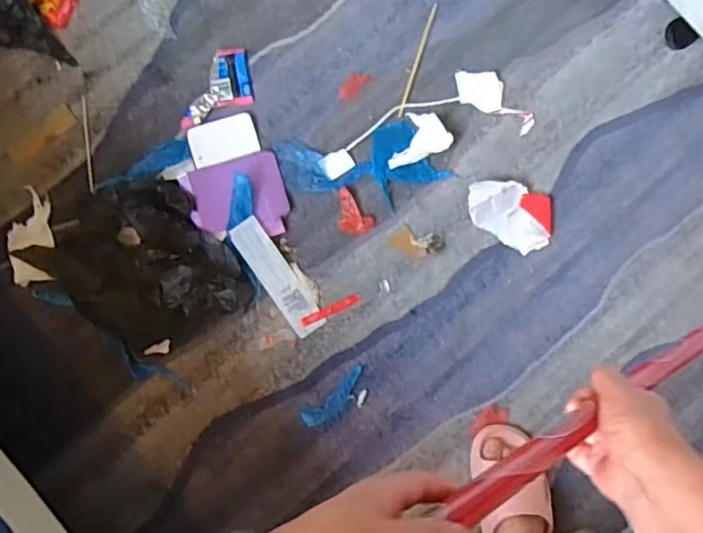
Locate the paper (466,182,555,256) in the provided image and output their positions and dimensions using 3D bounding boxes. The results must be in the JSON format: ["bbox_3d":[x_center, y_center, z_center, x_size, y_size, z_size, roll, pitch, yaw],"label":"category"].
[{"bbox_3d":[0.239,-0.081,0.895,0.137,0.035,0.088,25,86,1],"label":"paper"}]

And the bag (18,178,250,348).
[{"bbox_3d":[-0.304,0.004,0.879,0.232,0.044,0.253,-37,87,-3],"label":"bag"}]

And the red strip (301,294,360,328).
[{"bbox_3d":[-0.030,0.065,0.900,0.094,0.004,0.014,-24,92,-9],"label":"red strip"}]

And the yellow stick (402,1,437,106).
[{"bbox_3d":[0.103,-0.320,0.936,0.009,0.006,0.189,18,86,0],"label":"yellow stick"}]

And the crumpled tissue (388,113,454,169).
[{"bbox_3d":[0.097,-0.193,0.902,0.098,0.013,0.070,-17,86,-2],"label":"crumpled tissue"}]

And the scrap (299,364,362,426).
[{"bbox_3d":[-0.022,0.195,0.886,0.110,0.007,0.042,-37,87,-3],"label":"scrap"}]

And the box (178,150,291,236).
[{"bbox_3d":[-0.168,-0.098,0.893,0.140,0.021,0.122,-15,86,-2],"label":"box"}]

